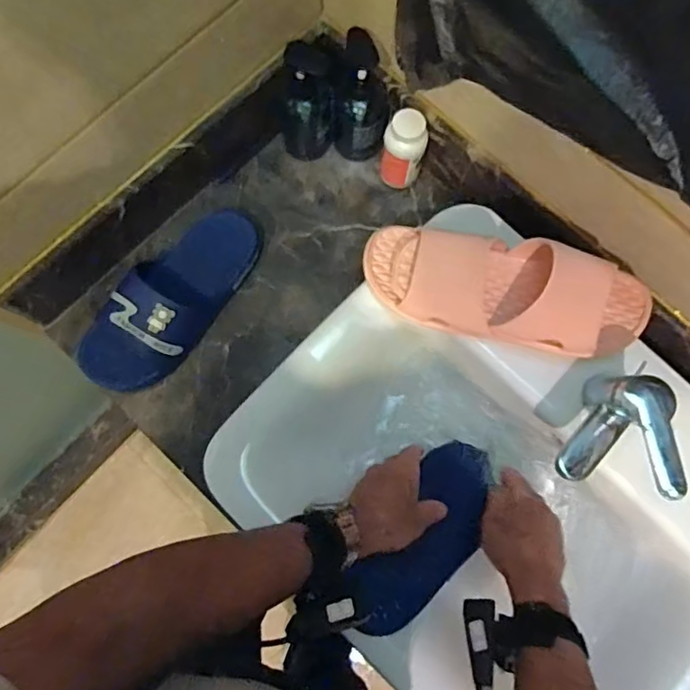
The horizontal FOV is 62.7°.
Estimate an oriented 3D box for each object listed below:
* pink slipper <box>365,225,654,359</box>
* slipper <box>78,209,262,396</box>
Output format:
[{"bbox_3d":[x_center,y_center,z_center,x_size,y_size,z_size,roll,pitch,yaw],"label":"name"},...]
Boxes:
[{"bbox_3d":[0.169,-0.059,0.589,0.298,0.077,0.111,11,79,2],"label":"pink slipper"},{"bbox_3d":[-0.211,-0.063,0.703,0.107,0.074,0.279,32,80,5],"label":"slipper"}]

